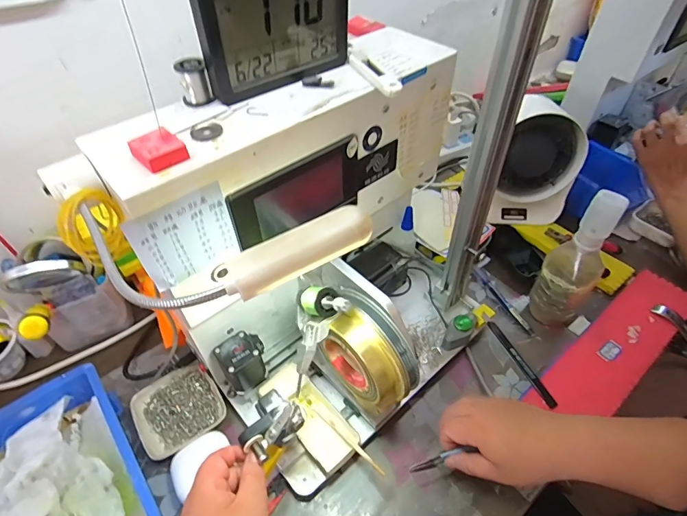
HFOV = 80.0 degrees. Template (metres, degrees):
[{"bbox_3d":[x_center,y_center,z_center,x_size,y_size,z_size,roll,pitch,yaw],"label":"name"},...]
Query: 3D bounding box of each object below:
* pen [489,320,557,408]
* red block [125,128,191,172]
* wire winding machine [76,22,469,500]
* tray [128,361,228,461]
[{"bbox_3d":[0.228,0.131,0.525,0.012,0.017,0.125,-19,50,-16],"label":"pen"},{"bbox_3d":[-0.132,-0.077,0.291,0.031,0.012,0.032,-33,55,-26],"label":"red block"},{"bbox_3d":[0.004,0.001,0.443,0.240,0.338,0.341,36,57,29],"label":"wire winding machine"},{"bbox_3d":[-0.205,0.189,0.510,0.097,0.020,0.096,-29,53,-24],"label":"tray"}]

